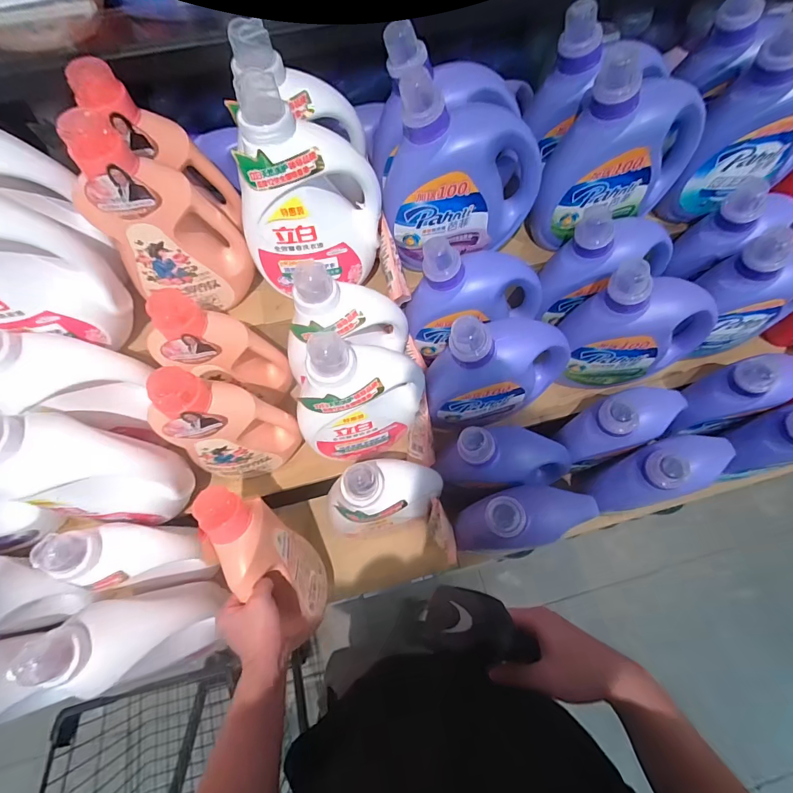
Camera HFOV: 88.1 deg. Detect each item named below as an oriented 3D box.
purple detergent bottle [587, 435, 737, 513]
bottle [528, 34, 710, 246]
[{"bbox_3d":[0.480,0.129,0.715,0.186,0.249,0.078,-16,66,-6],"label":"purple detergent bottle"},{"bbox_3d":[0.355,-0.385,0.639,0.236,0.261,0.106,-30,68,-12],"label":"bottle"}]

